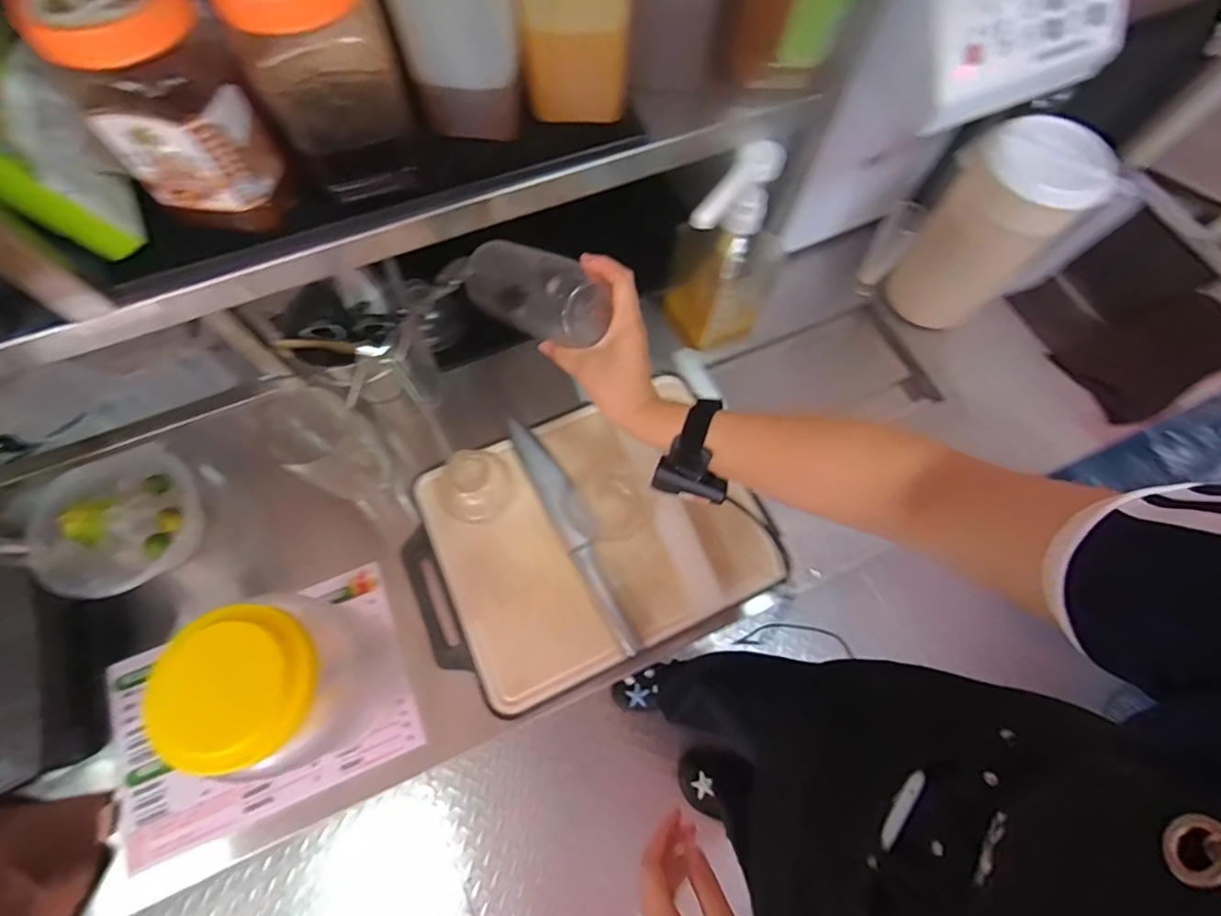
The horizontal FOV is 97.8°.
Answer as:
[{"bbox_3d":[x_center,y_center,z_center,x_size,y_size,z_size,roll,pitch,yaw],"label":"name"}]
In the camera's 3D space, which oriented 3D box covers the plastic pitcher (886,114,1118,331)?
[{"bbox_3d":[0.459,-0.277,0.667,0.115,0.232,0.129,-36,75,-14],"label":"plastic pitcher"}]

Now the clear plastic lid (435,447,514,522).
[{"bbox_3d":[-0.155,0.031,0.606,0.085,0.064,0.074,-31,74,-12],"label":"clear plastic lid"}]

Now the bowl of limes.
[{"bbox_3d":[-0.545,0.067,0.596,0.137,0.059,0.161,43,74,13],"label":"bowl of limes"}]

